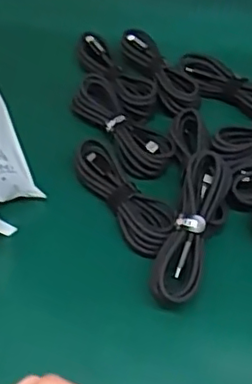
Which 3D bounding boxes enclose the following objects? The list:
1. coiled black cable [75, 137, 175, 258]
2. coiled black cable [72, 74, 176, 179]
[{"bbox_3d":[0.000,0.002,0.455,0.039,0.012,0.109,-28,57,-16],"label":"coiled black cable"},{"bbox_3d":[-0.004,-0.055,0.497,0.042,0.019,0.105,-32,58,-18],"label":"coiled black cable"}]

